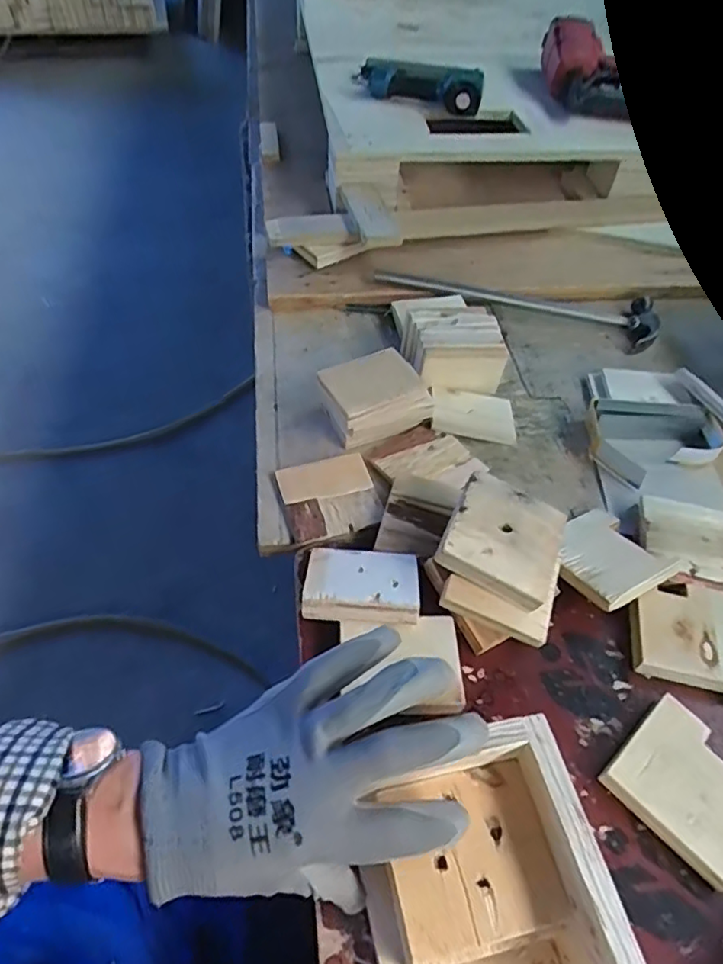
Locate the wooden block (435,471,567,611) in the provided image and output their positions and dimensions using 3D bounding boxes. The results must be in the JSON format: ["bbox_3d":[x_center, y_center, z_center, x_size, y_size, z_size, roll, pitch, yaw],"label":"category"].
[{"bbox_3d":[0.115,0.044,0.483,0.088,0.016,0.092,28,56,4],"label":"wooden block"}]

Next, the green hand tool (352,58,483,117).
[{"bbox_3d":[0.083,-0.609,0.918,0.203,0.056,0.059,15,51,11],"label":"green hand tool"}]

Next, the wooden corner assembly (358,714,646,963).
[{"bbox_3d":[0.070,0.225,0.333,0.112,0.076,0.138,-9,51,-10],"label":"wooden corner assembly"}]

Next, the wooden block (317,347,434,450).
[{"bbox_3d":[0.012,-0.088,0.613,0.100,0.066,0.067,-18,53,-16],"label":"wooden block"}]

